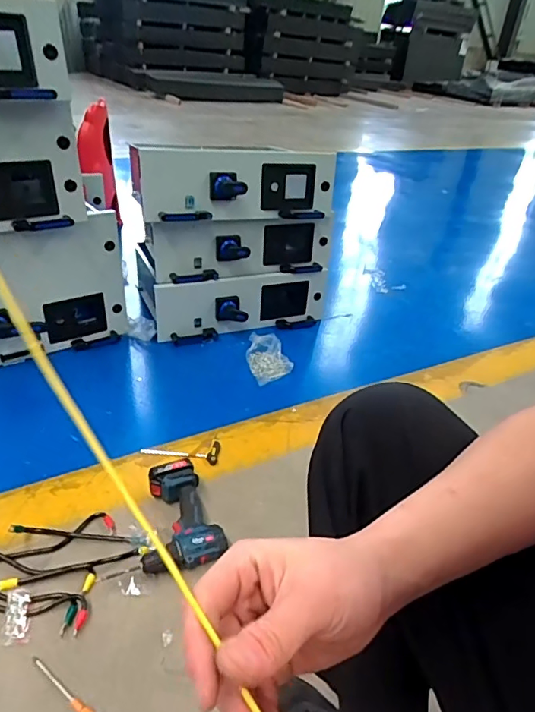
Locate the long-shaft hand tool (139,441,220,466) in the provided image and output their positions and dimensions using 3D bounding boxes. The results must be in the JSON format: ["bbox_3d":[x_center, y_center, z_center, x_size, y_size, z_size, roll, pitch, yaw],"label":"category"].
[{"bbox_3d":[-0.198,0.214,1.139,0.174,0.015,0.065,9,33,6],"label":"long-shaft hand tool"}]

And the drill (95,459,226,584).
[{"bbox_3d":[-0.205,0.311,0.945,0.216,0.067,0.213,-6,35,-17],"label":"drill"}]

